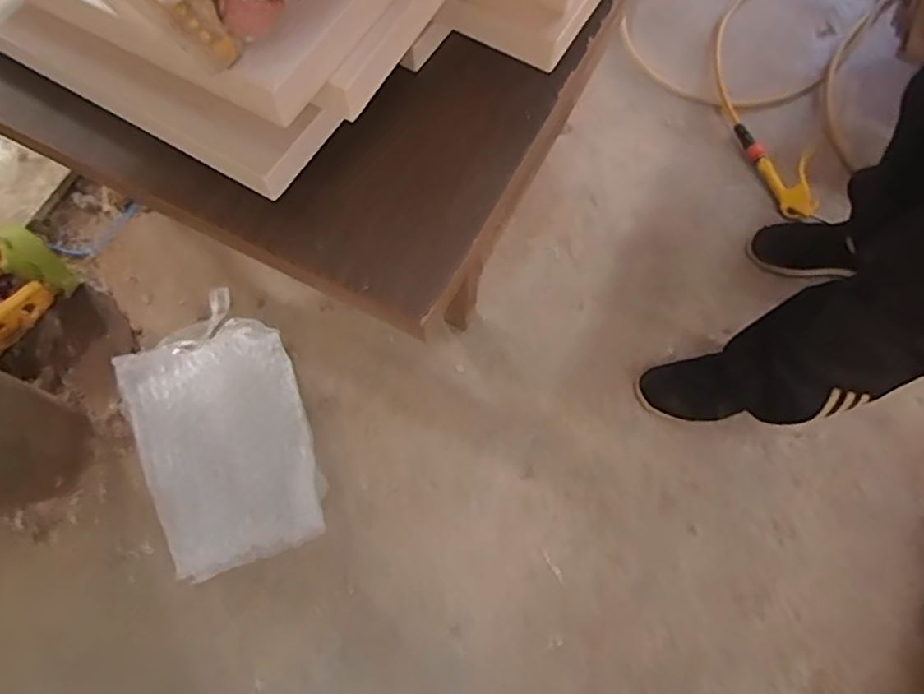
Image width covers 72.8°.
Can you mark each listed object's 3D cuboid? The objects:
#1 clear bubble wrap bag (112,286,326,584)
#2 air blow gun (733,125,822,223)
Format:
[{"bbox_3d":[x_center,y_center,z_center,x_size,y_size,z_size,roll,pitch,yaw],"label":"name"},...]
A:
[{"bbox_3d":[-0.346,0.119,0.932,0.222,0.072,0.392,-21,72,-9],"label":"clear bubble wrap bag"},{"bbox_3d":[0.569,-0.316,1.106,0.090,0.042,0.213,-15,71,-8],"label":"air blow gun"}]

